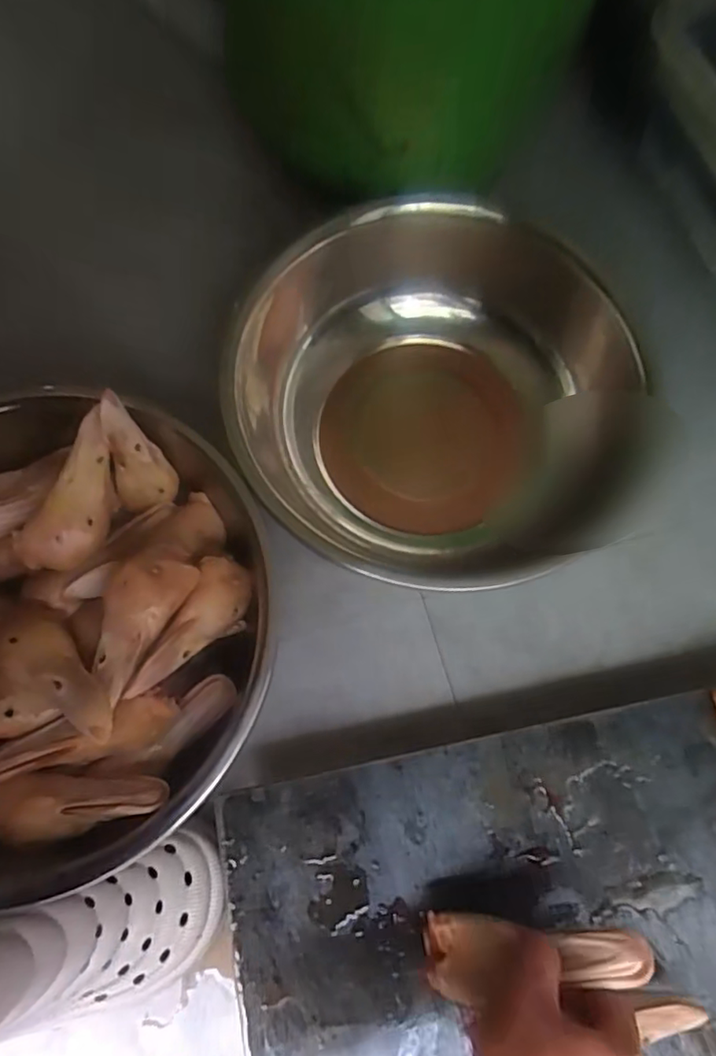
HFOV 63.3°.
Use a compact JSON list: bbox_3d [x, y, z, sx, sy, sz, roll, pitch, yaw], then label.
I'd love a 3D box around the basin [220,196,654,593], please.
[{"bbox_3d":[0.049,-0.121,0.512,0.295,0.125,0.291,-11,73,-4],"label":"basin"}]

